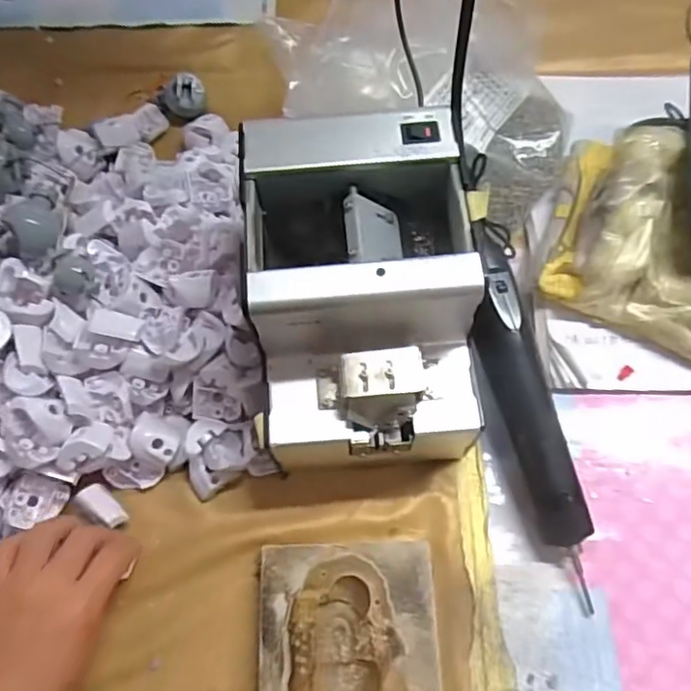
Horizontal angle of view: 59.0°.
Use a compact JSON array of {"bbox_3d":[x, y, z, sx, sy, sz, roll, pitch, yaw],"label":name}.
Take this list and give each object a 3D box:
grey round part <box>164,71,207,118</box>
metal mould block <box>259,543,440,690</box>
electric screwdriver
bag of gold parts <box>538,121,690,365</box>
[{"bbox_3d":[-0.143,-0.223,0.544,0.037,0.033,0.037,0,66,1],"label":"grey round part"},{"bbox_3d":[0.002,0.177,0.358,0.100,0.029,0.113,-2,66,0],"label":"metal mould block"},{"bbox_3d":[0.116,0.037,0.398,0.037,0.030,0.247,-12,78,-6],"label":"electric screwdriver"},{"bbox_3d":[0.259,-0.070,0.451,0.215,0.068,0.162,26,69,12],"label":"bag of gold parts"}]

